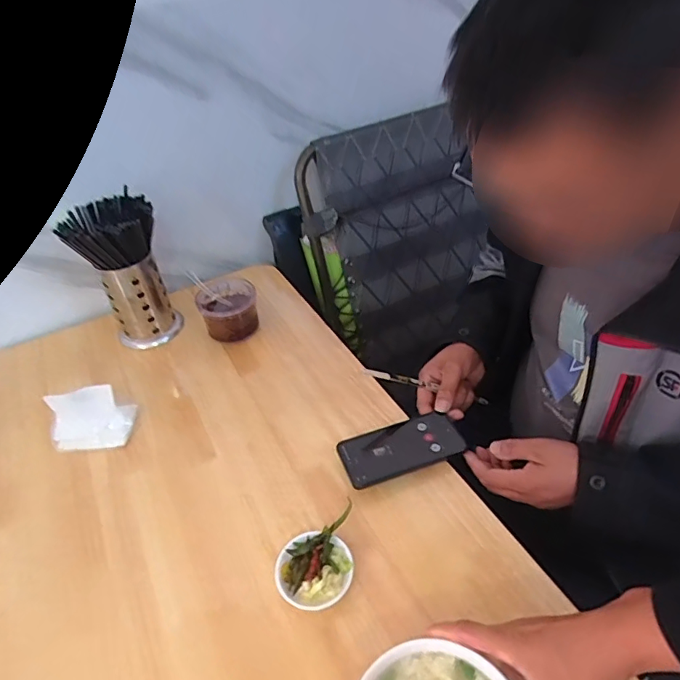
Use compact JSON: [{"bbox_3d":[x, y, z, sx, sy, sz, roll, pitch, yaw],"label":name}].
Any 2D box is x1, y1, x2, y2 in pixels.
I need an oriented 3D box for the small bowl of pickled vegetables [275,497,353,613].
[{"bbox_3d":[-0.027,0.253,0.571,0.092,0.043,0.093,-3,40,2],"label":"small bowl of pickled vegetables"}]

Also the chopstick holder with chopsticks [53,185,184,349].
[{"bbox_3d":[-0.378,-0.112,0.894,0.140,0.248,0.114,-26,45,-23],"label":"chopstick holder with chopsticks"}]

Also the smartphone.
[{"bbox_3d":[0.083,0.147,0.686,0.161,0.012,0.077,-17,43,-13],"label":"smartphone"}]

